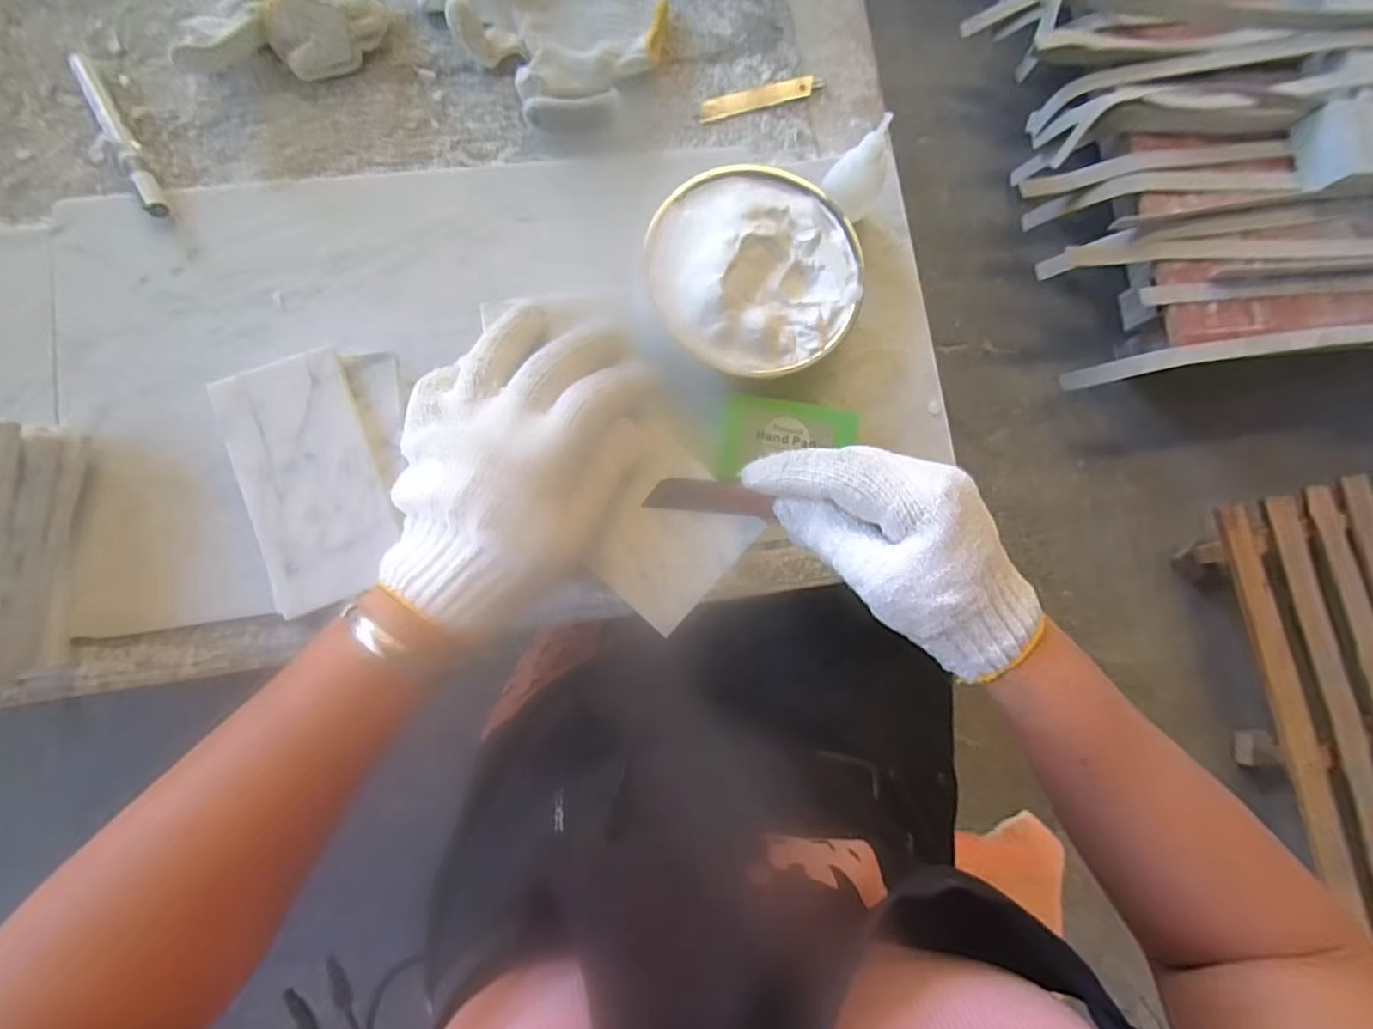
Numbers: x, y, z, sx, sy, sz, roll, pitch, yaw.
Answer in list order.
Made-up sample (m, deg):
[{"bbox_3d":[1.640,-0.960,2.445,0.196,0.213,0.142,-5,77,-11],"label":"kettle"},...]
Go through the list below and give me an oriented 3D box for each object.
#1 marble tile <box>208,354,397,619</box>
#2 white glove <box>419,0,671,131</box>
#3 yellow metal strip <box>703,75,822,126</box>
[{"bbox_3d":[-0.229,-0.021,0.374,0.080,0.006,0.150,-19,85,-8],"label":"marble tile"},{"bbox_3d":[-0.106,-0.371,0.461,0.166,0.029,0.136,30,81,-2],"label":"white glove"},{"bbox_3d":[0.061,-0.330,0.484,0.106,0.005,0.017,-19,85,-8],"label":"yellow metal strip"}]

